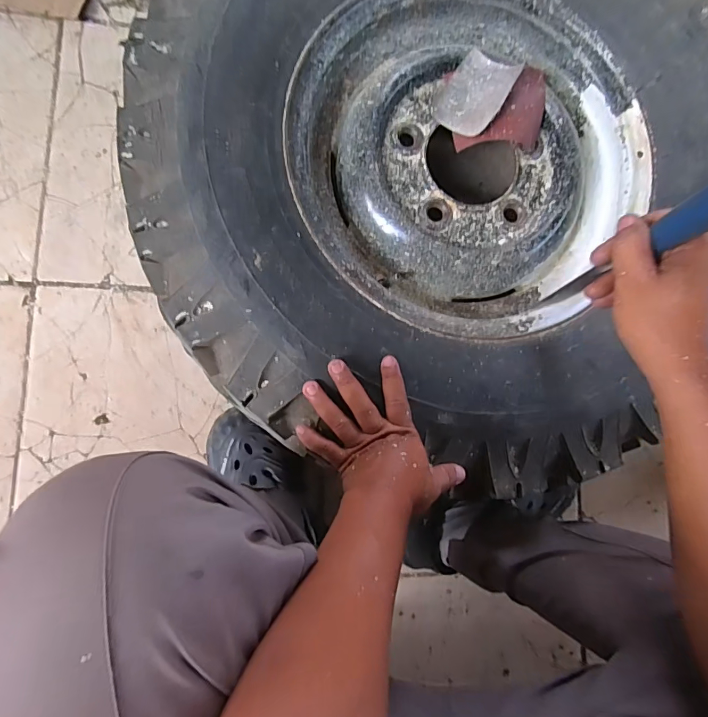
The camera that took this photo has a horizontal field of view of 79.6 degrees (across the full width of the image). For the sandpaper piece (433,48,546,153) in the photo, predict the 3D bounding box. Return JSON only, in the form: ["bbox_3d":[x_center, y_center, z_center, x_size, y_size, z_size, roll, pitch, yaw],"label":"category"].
[{"bbox_3d":[0.166,-0.306,0.506,0.136,0.038,0.115,5,84,-7],"label":"sandpaper piece"}]

